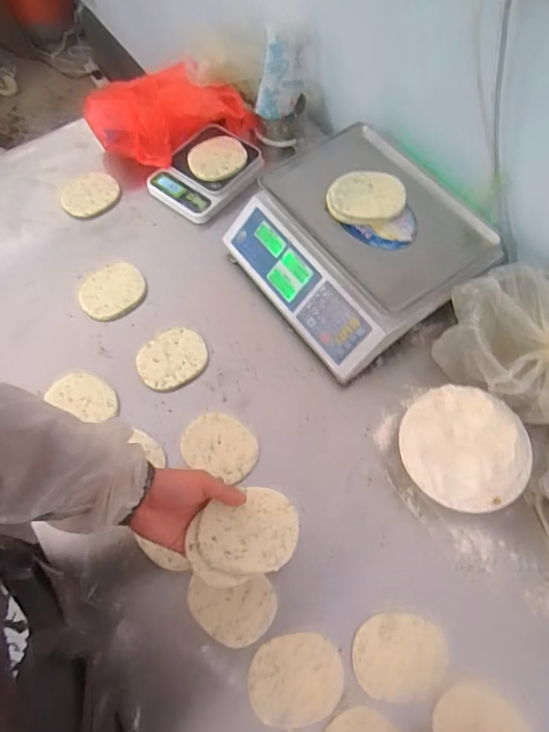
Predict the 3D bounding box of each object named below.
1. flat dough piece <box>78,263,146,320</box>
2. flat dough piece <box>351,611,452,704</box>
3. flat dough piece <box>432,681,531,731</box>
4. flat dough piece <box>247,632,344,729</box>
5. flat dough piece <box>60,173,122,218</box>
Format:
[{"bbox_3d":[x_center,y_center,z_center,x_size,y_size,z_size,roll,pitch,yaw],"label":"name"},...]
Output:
[{"bbox_3d":[-0.278,-0.130,0.850,0.109,0.010,0.095,-39,69,-17],"label":"flat dough piece"},{"bbox_3d":[0.153,0.351,0.606,0.112,0.009,0.089,-3,63,-1],"label":"flat dough piece"},{"bbox_3d":[0.233,0.406,0.564,0.100,0.007,0.082,0,51,11],"label":"flat dough piece"},{"bbox_3d":[0.025,0.372,0.595,0.110,0.009,0.090,-14,64,-6],"label":"flat dough piece"},{"bbox_3d":[-0.350,-0.327,0.951,0.108,0.008,0.101,-17,64,-8],"label":"flat dough piece"}]

